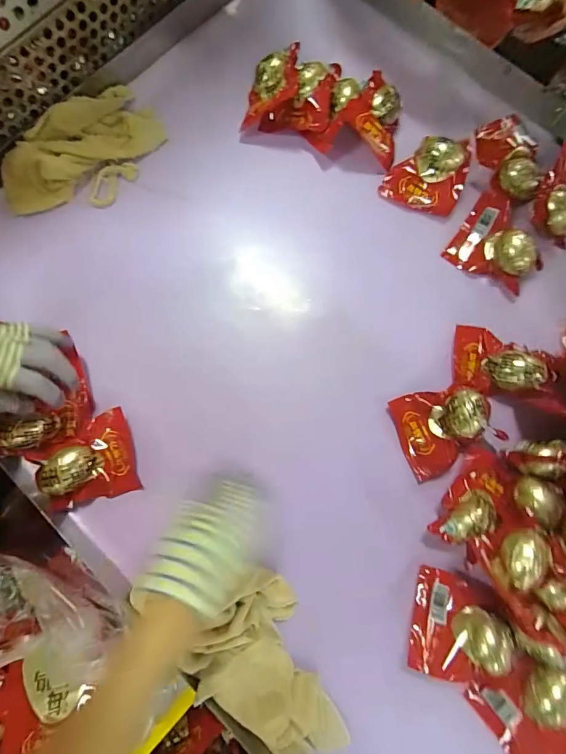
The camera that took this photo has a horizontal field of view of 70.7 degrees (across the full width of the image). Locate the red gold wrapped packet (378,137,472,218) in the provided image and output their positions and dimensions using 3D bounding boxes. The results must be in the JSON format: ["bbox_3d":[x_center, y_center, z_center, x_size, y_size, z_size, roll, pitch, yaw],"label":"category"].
[{"bbox_3d":[0.185,-0.263,0.515,0.097,0.035,0.084,16,79,3],"label":"red gold wrapped packet"}]

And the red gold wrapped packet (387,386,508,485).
[{"bbox_3d":[0.187,0.057,0.454,0.098,0.037,0.096,-19,79,-4],"label":"red gold wrapped packet"}]

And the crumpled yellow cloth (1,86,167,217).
[{"bbox_3d":[-0.264,-0.293,0.529,0.118,0.055,0.221,42,81,8],"label":"crumpled yellow cloth"}]

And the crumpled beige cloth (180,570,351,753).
[{"bbox_3d":[0.003,0.304,0.409,0.178,0.043,0.131,39,81,8],"label":"crumpled beige cloth"}]

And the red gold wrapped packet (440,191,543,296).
[{"bbox_3d":[0.272,-0.166,0.497,0.104,0.030,0.096,36,81,7],"label":"red gold wrapped packet"}]

